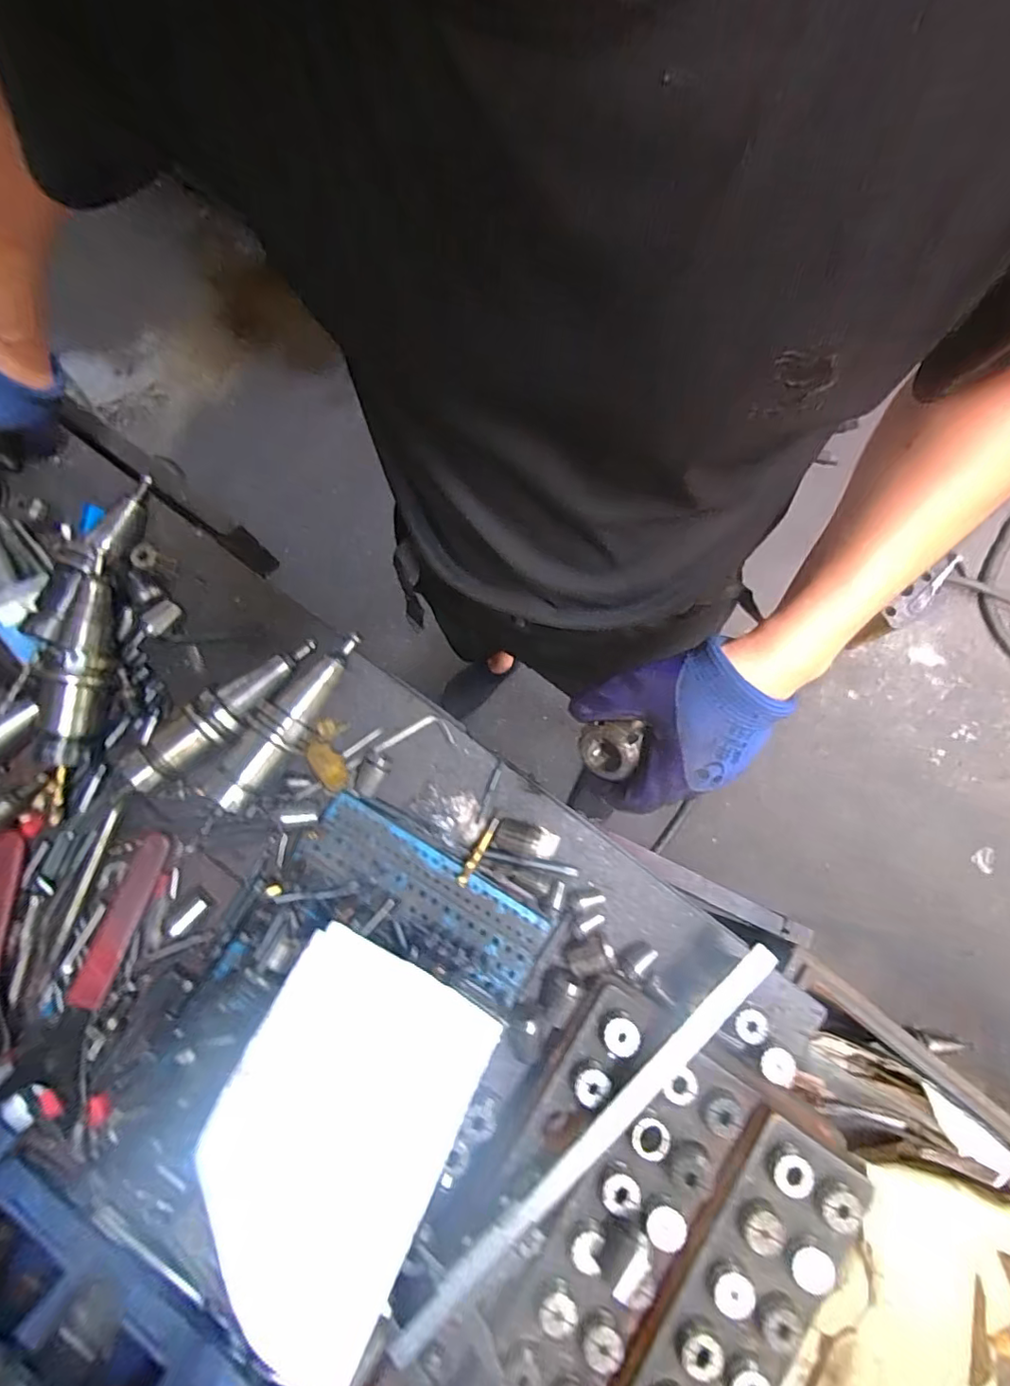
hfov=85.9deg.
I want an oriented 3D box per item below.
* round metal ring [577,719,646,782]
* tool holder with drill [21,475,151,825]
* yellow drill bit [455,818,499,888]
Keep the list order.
[{"bbox_3d":[0.071,0.038,0.383,0.036,0.028,0.035,14,78,2],"label":"round metal ring"},{"bbox_3d":[-0.408,-0.057,0.517,0.080,0.055,0.344,1,78,-1],"label":"tool holder with drill"},{"bbox_3d":[-0.025,0.150,0.510,0.012,0.016,0.068,30,79,6],"label":"yellow drill bit"}]

